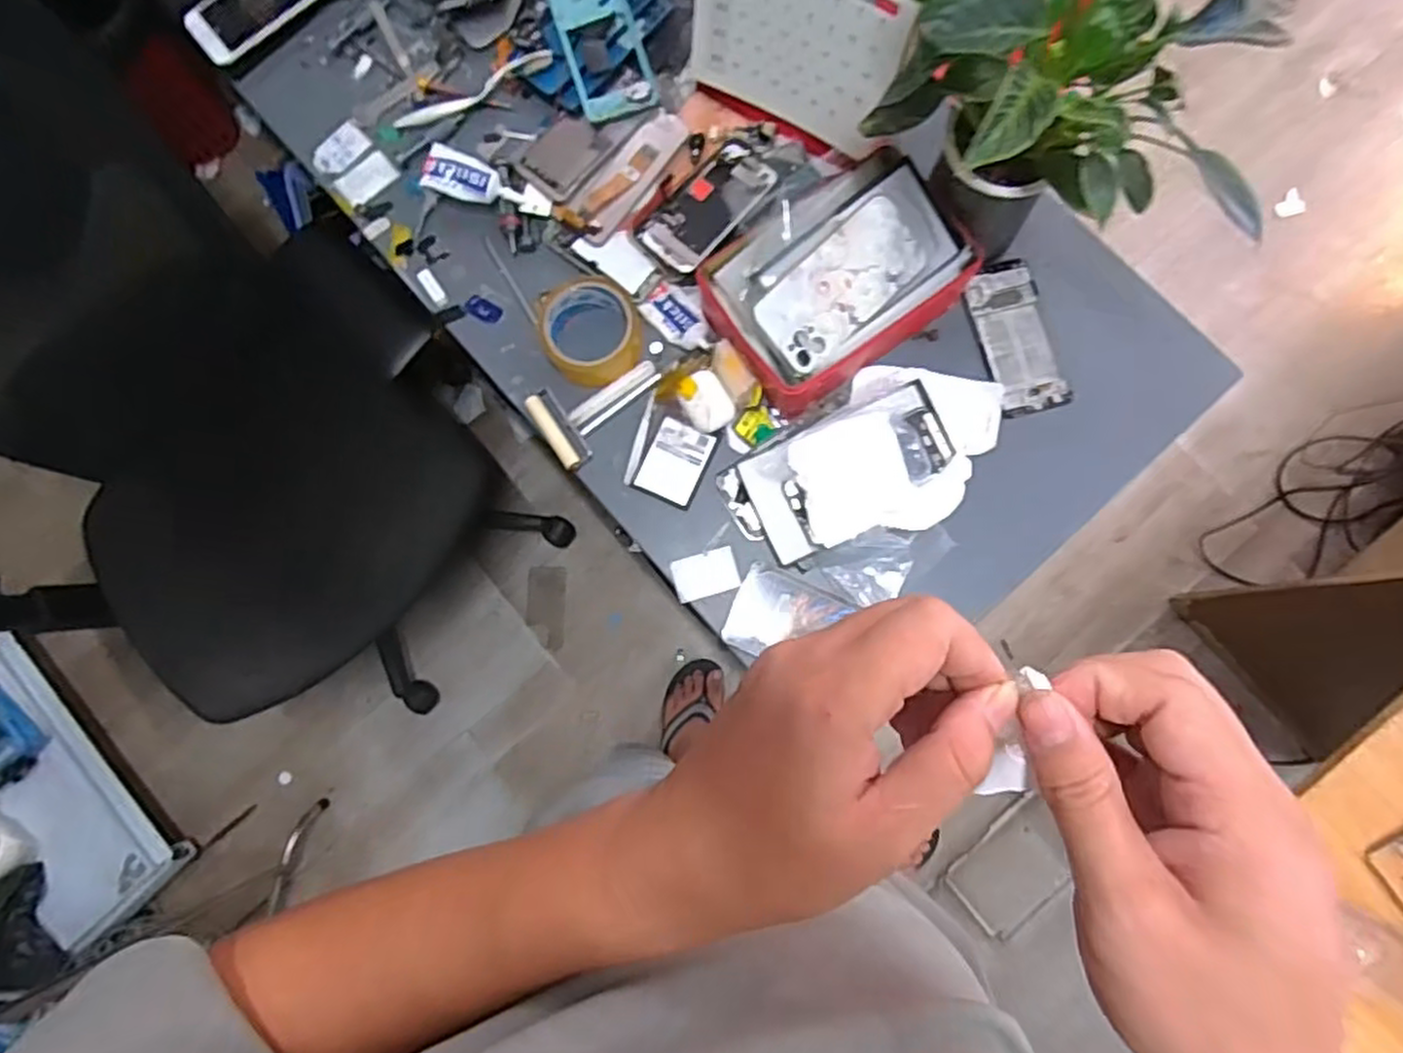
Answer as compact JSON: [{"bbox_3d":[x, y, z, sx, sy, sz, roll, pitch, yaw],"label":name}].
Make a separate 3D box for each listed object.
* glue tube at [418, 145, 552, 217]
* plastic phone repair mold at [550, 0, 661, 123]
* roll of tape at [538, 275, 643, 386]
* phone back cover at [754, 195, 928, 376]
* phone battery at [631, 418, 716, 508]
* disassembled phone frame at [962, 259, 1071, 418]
[{"bbox_3d":[-0.215,-0.344,0.761,0.125,0.020,0.045,15,82,-13],"label":"glue tube"},{"bbox_3d":[-0.101,-0.499,0.781,0.080,0.011,0.170,-17,81,-1],"label":"plastic phone repair mold"},{"bbox_3d":[-0.106,-0.187,0.728,0.095,0.044,0.095,0,81,2],"label":"roll of tape"},{"bbox_3d":[0.125,-0.215,0.666,0.161,0.009,0.074,-42,108,-1],"label":"phone back cover"},{"bbox_3d":[-0.025,-0.062,0.734,0.058,0.009,0.076,24,83,5],"label":"phone battery"},{"bbox_3d":[0.308,-0.187,0.742,0.069,0.012,0.153,-14,81,-1],"label":"disassembled phone frame"}]

